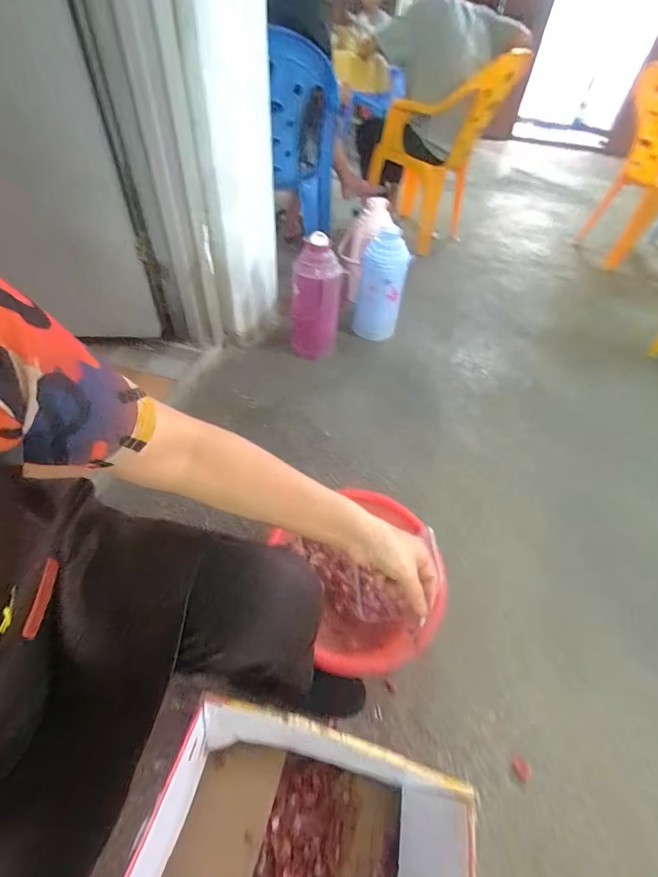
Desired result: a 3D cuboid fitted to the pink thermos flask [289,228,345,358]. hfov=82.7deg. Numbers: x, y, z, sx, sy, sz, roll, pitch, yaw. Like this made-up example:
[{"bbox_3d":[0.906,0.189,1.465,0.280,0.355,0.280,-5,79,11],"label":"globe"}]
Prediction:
[{"bbox_3d":[-0.045,-0.452,1.214,0.144,0.353,0.138,10,49,3],"label":"pink thermos flask"}]

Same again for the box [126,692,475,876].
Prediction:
[{"bbox_3d":[-0.035,0.563,0.494,0.379,0.231,0.264,16,49,8],"label":"box"}]

